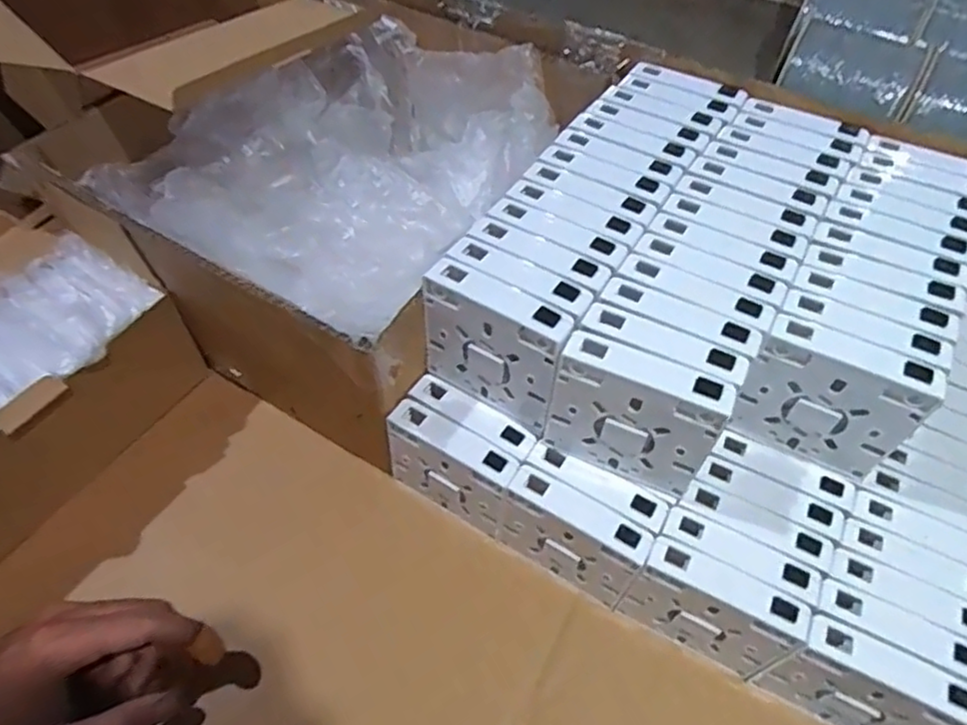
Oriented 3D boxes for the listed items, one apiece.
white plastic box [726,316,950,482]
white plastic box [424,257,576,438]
[{"bbox_3d":[0.191,0.023,0.358,0.085,0.087,0.019,21,54,15],"label":"white plastic box"},{"bbox_3d":[0.006,-0.006,0.370,0.084,0.091,0.018,28,56,20],"label":"white plastic box"}]

